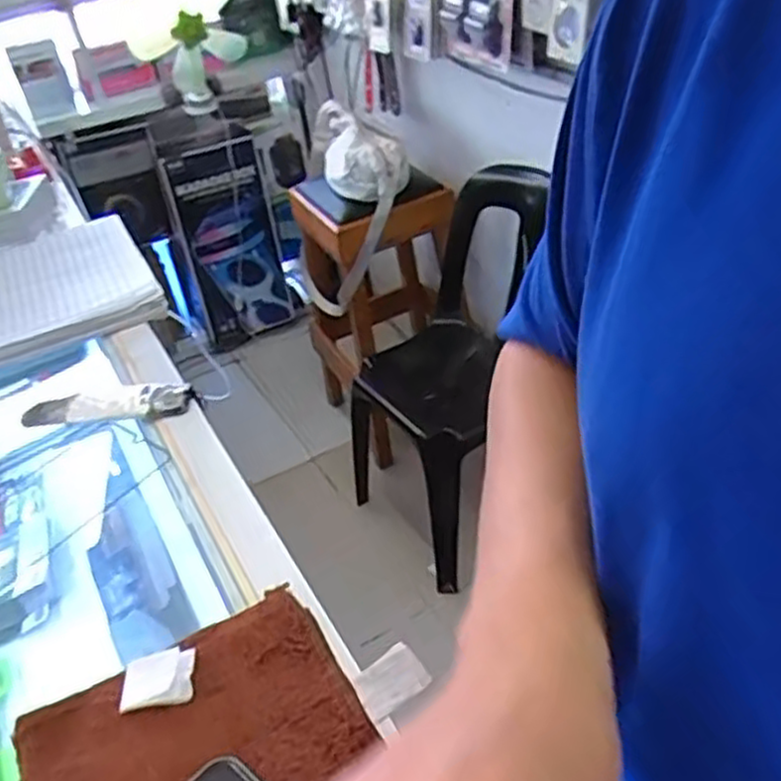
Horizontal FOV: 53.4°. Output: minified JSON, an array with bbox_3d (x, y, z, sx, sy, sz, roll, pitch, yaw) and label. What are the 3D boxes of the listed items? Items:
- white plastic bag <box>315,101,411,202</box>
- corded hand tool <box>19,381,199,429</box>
[{"bbox_3d":[-0.072,-0.556,1.810,0.176,0.105,0.351,-12,37,-6],"label":"white plastic bag"},{"bbox_3d":[-0.198,0.011,0.539,0.120,0.018,0.031,-8,37,-1],"label":"corded hand tool"}]

